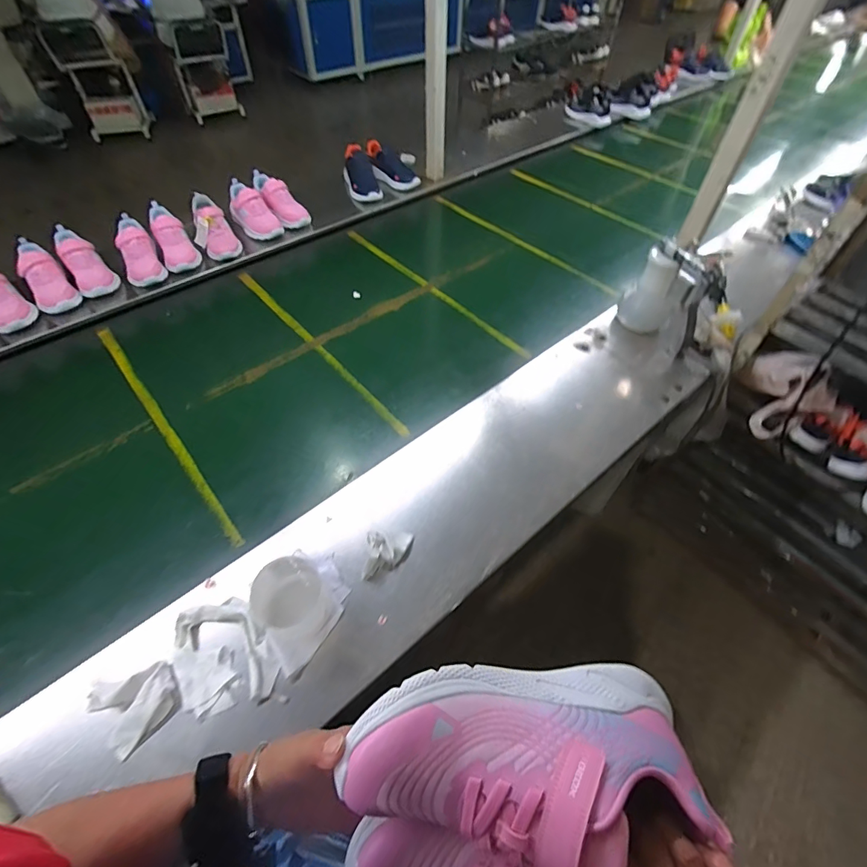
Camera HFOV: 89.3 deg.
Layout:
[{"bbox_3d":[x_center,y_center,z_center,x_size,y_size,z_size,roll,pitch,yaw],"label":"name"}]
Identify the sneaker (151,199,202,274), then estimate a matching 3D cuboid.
[{"bbox_3d":[-0.655,-0.495,1.090,0.087,0.063,0.197,-24,96,-18],"label":"sneaker"}]

